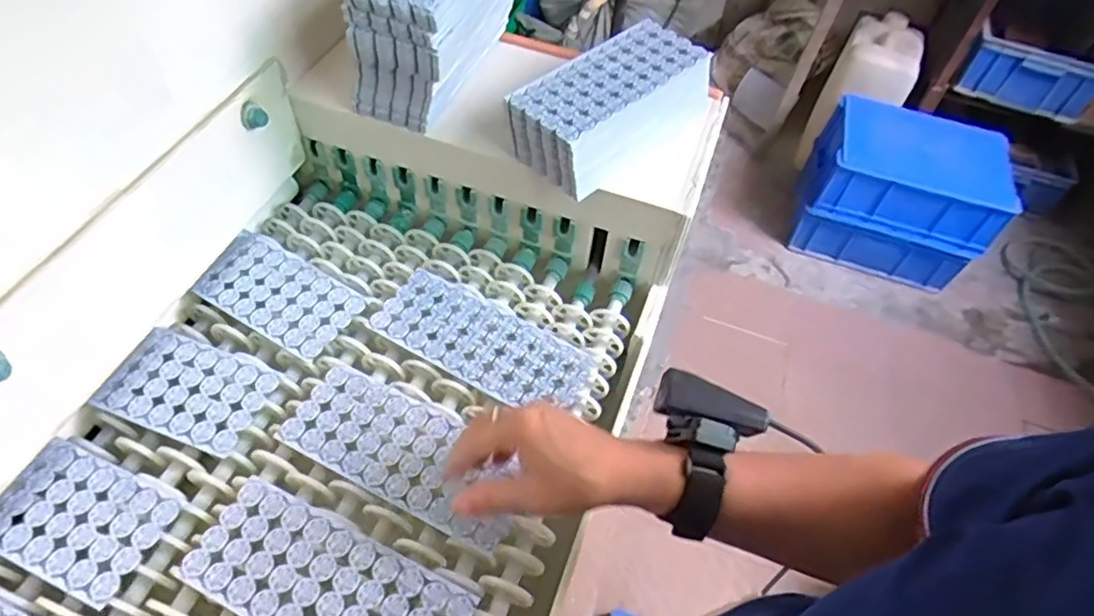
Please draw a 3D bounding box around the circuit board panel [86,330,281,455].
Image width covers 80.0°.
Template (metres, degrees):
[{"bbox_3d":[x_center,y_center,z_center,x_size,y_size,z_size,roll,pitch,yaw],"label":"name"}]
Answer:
[{"bbox_3d":[-0.304,0.067,0.552,0.131,0.005,0.083,18,54,9],"label":"circuit board panel"}]

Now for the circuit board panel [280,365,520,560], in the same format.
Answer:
[{"bbox_3d":[-0.113,0.113,0.528,0.202,0.008,0.085,25,55,13],"label":"circuit board panel"}]

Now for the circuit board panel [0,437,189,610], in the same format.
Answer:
[{"bbox_3d":[-0.346,0.154,0.484,0.126,0.005,0.084,22,55,11],"label":"circuit board panel"}]

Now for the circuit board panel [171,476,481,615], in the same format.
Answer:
[{"bbox_3d":[-0.156,0.196,0.463,0.201,0.004,0.083,24,55,13],"label":"circuit board panel"}]

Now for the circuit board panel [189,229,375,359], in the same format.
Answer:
[{"bbox_3d":[-0.258,-0.014,0.624,0.158,0.015,0.085,28,56,16],"label":"circuit board panel"}]

